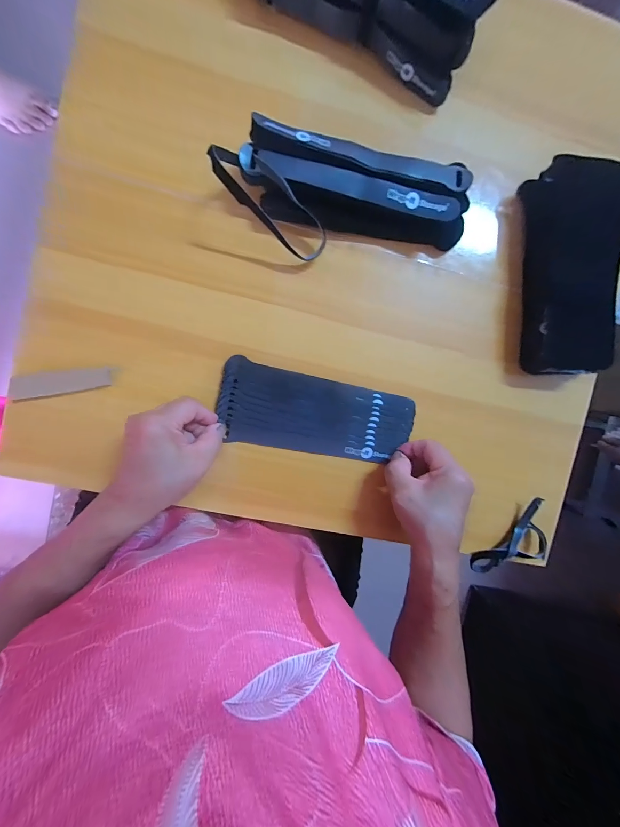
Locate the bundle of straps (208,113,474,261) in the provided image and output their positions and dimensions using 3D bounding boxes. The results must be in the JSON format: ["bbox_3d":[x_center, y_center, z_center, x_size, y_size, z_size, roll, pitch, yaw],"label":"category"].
[{"bbox_3d":[0.035,-0.194,0.301,0.234,0.046,0.093,6,93,-8],"label":"bundle of straps"}]

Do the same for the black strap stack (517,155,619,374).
[{"bbox_3d":[0.268,-0.142,0.329,0.085,0.040,0.197,-1,94,-7],"label":"black strap stack"}]

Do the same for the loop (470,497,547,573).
[{"bbox_3d":[0.232,0.147,0.360,0.049,0.022,0.102,39,88,-8],"label":"loop"}]

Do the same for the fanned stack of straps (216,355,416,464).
[{"bbox_3d":[0.008,0.002,0.331,0.195,0.009,0.078,11,92,-7],"label":"fanned stack of straps"}]

